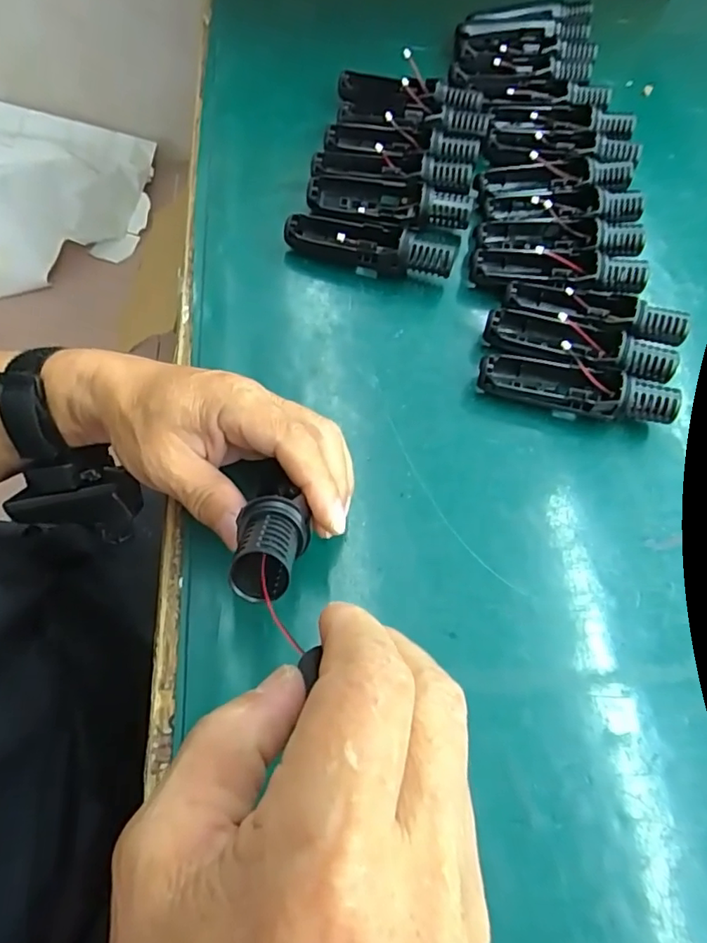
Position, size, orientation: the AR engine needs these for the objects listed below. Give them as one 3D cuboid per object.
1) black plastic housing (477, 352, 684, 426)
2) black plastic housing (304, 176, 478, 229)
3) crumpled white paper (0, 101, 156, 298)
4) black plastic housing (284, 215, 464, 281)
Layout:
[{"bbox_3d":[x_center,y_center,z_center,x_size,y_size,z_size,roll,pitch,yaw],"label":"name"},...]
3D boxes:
[{"bbox_3d":[0.143,-0.053,0.356,0.120,0.032,0.030,17,65,4],"label":"black plastic housing"},{"bbox_3d":[0.026,-0.203,0.417,0.123,0.030,0.034,12,65,2],"label":"black plastic housing"},{"bbox_3d":[-0.834,-0.652,1.319,0.646,0.221,0.434,-3,65,-5],"label":"crumpled white paper"},{"bbox_3d":[0.011,-0.162,0.396,0.121,0.037,0.028,15,65,4],"label":"black plastic housing"}]

